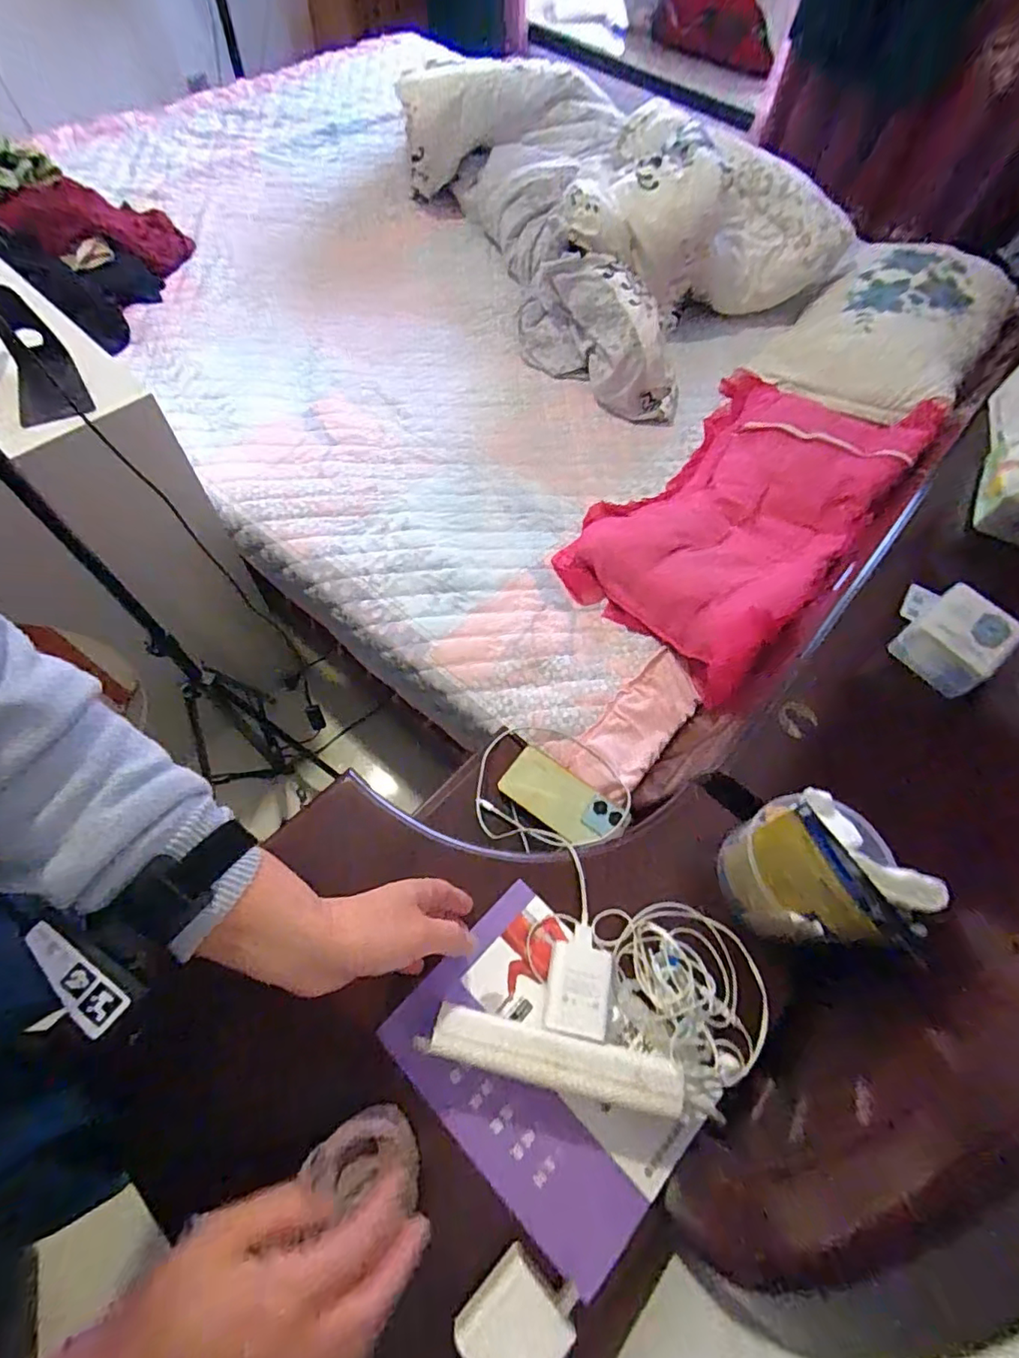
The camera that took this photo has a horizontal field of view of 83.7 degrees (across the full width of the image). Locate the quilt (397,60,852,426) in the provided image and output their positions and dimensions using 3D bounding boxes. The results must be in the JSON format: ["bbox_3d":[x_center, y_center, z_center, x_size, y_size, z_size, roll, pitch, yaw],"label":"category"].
[{"bbox_3d":[0.241,-1.047,1.279,0.617,0.295,0.918,-30,68,-18],"label":"quilt"}]

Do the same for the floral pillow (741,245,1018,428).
[{"bbox_3d":[0.786,-0.740,1.176,0.368,0.115,0.466,36,66,17],"label":"floral pillow"}]

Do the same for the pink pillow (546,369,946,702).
[{"bbox_3d":[0.402,-0.304,0.996,0.401,0.111,0.737,32,64,30],"label":"pink pillow"}]

